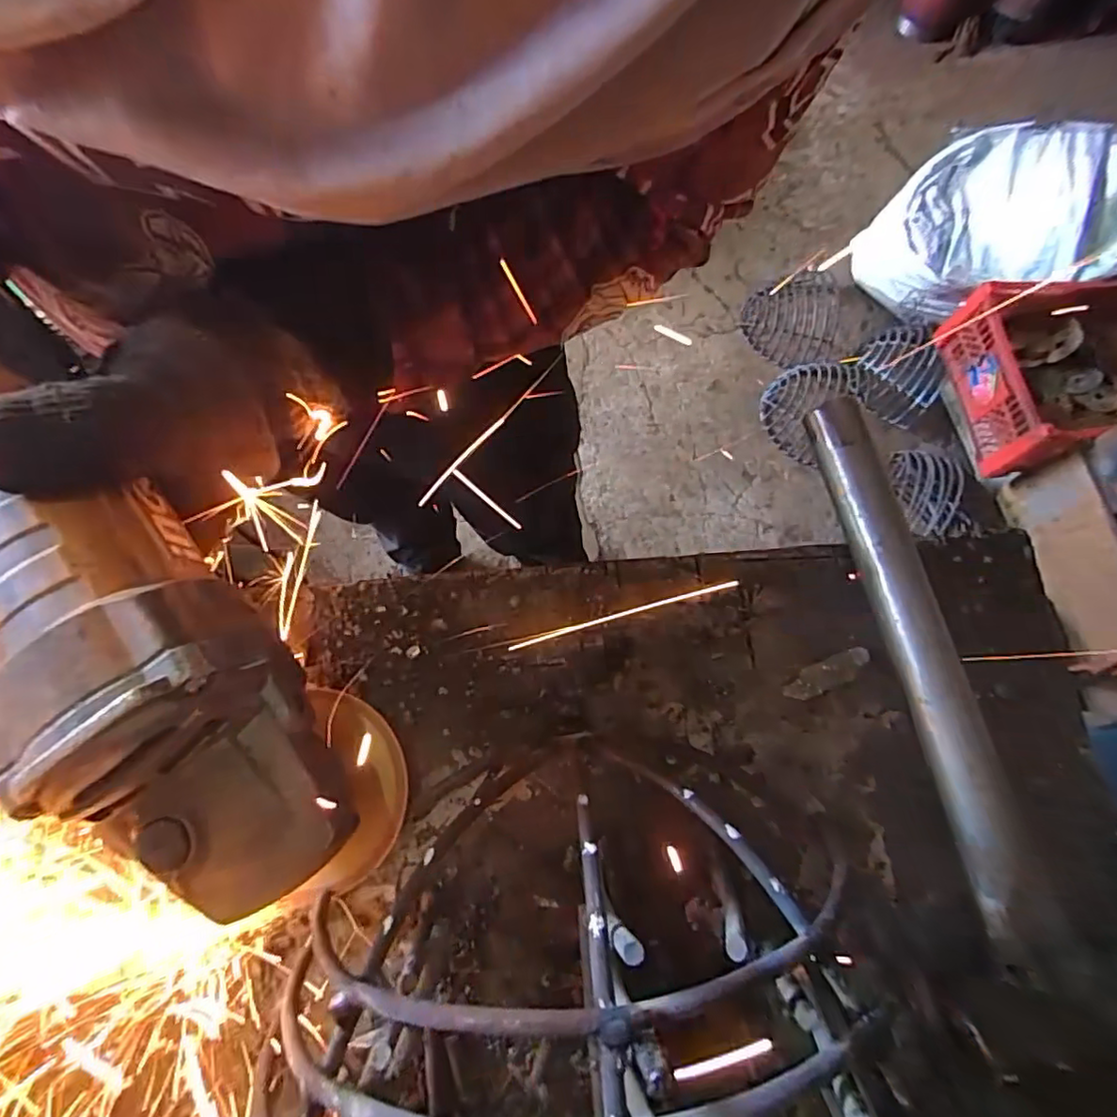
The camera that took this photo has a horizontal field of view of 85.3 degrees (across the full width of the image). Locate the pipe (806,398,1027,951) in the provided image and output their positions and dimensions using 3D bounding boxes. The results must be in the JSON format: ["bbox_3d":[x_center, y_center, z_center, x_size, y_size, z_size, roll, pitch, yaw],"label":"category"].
[{"bbox_3d":[0.137,0.031,0.236,0.018,0.023,0.203,-10,72,-4],"label":"pipe"}]

